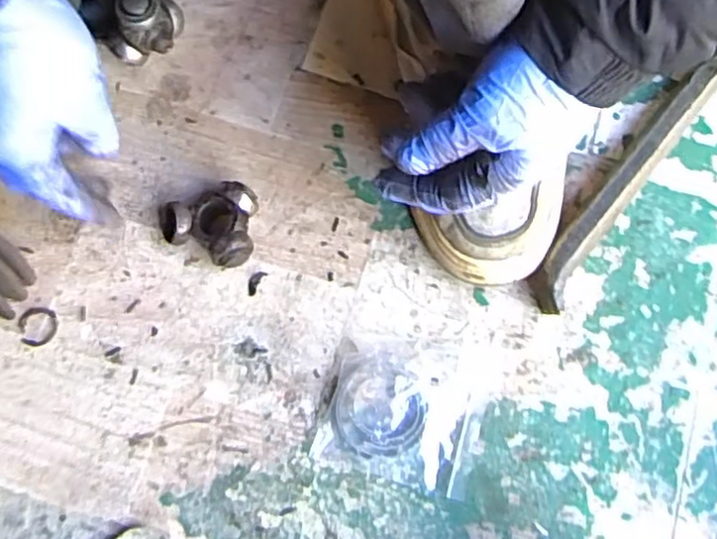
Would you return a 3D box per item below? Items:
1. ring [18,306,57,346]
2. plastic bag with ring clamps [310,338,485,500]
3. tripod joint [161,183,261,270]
[{"bbox_3d":[-0.227,0.040,0.480,0.026,0.005,0.028,2,72,-5],"label":"ring"},{"bbox_3d":[0.030,0.097,0.467,0.107,0.013,0.094,14,77,3],"label":"plastic bag with ring clamps"},{"bbox_3d":[-0.110,-0.032,0.486,0.072,0.030,0.058,4,77,1],"label":"tripod joint"}]

